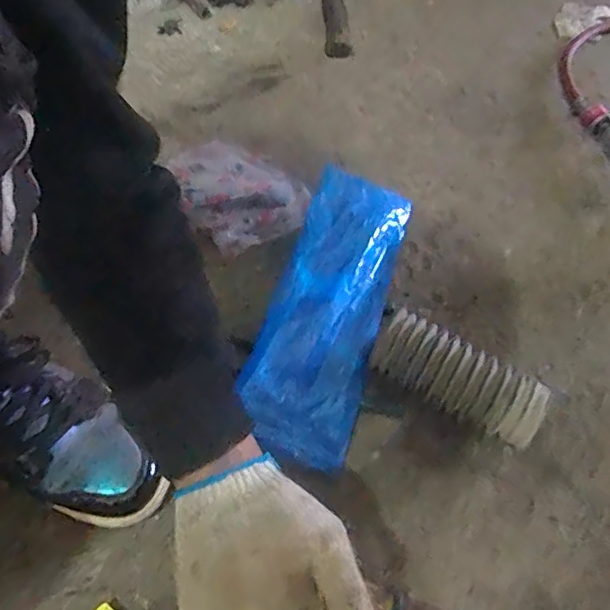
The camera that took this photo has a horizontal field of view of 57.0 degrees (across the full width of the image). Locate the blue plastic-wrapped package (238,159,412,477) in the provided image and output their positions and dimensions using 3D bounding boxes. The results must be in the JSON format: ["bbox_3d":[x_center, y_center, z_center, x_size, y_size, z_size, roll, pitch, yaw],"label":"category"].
[{"bbox_3d":[0.027,-0.006,0.560,0.106,0.045,0.342,15,54,8],"label":"blue plastic-wrapped package"}]

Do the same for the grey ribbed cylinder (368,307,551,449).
[{"bbox_3d":[0.130,0.062,0.496,0.155,0.053,0.053,30,57,18],"label":"grey ribbed cylinder"}]

